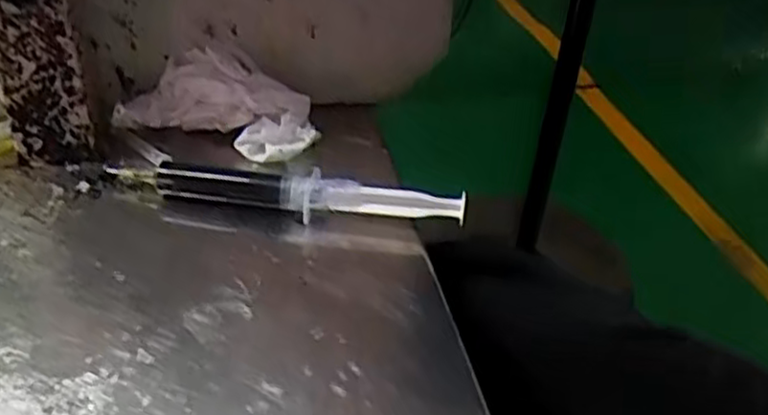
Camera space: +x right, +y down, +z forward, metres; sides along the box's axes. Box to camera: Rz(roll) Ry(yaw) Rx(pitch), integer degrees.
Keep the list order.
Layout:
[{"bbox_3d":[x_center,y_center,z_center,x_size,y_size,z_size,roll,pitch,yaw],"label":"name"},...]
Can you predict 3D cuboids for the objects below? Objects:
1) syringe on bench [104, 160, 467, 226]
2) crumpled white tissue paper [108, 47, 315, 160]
[{"bbox_3d":[-0.049,-0.008,0.360,0.174,0.014,0.017,7,38,5],"label":"syringe on bench"},{"bbox_3d":[-0.088,-0.058,0.400,0.101,0.037,0.046,6,39,4],"label":"crumpled white tissue paper"}]

